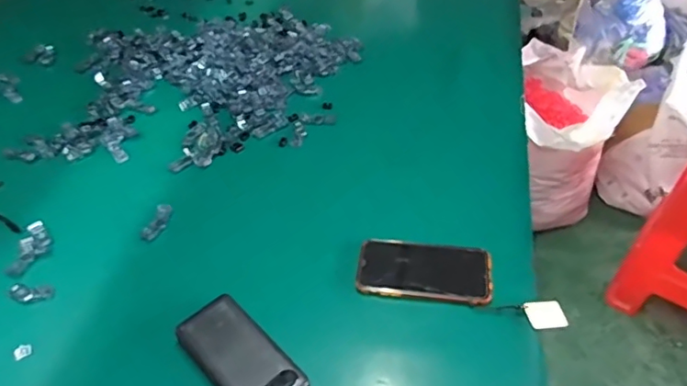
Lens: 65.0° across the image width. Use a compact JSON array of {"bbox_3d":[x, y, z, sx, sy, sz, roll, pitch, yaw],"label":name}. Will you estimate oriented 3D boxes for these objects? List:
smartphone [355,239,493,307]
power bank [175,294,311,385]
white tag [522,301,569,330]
[{"bbox_3d":[0.098,0.094,0.651,0.158,0.012,0.083,3,44,9],"label":"smartphone"},{"bbox_3d":[-0.107,0.175,0.570,0.073,0.033,0.147,-35,51,-28],"label":"power bank"},{"bbox_3d":[0.229,0.137,0.609,0.049,0.007,0.032,-2,60,-18],"label":"white tag"}]

